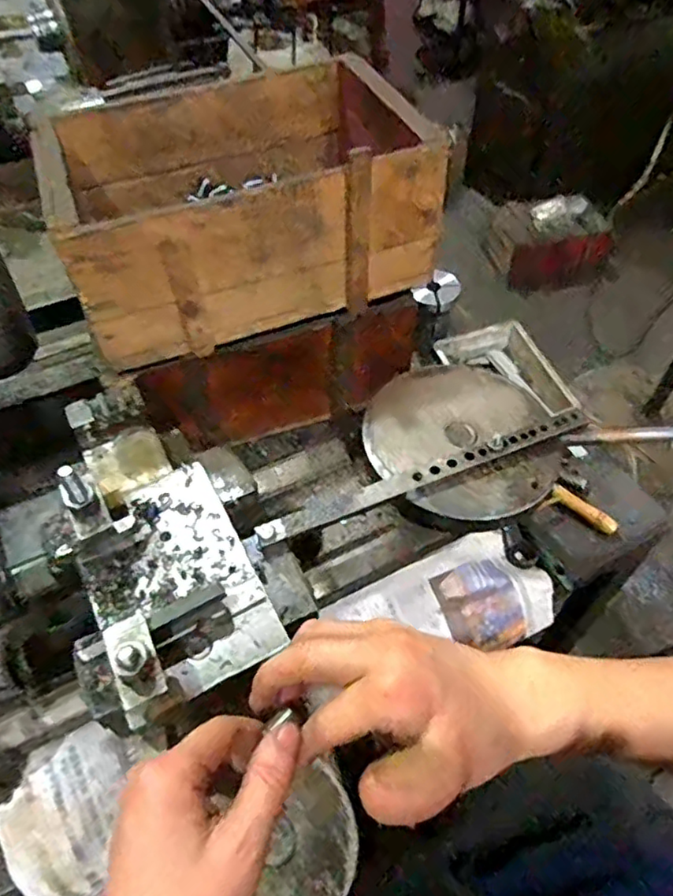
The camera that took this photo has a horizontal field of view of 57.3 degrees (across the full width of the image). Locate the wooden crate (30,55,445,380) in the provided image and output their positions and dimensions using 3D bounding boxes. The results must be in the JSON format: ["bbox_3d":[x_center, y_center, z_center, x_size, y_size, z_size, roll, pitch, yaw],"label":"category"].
[{"bbox_3d":[-0.101,-0.256,0.643,0.349,0.145,0.241,-18,53,-14],"label":"wooden crate"}]

